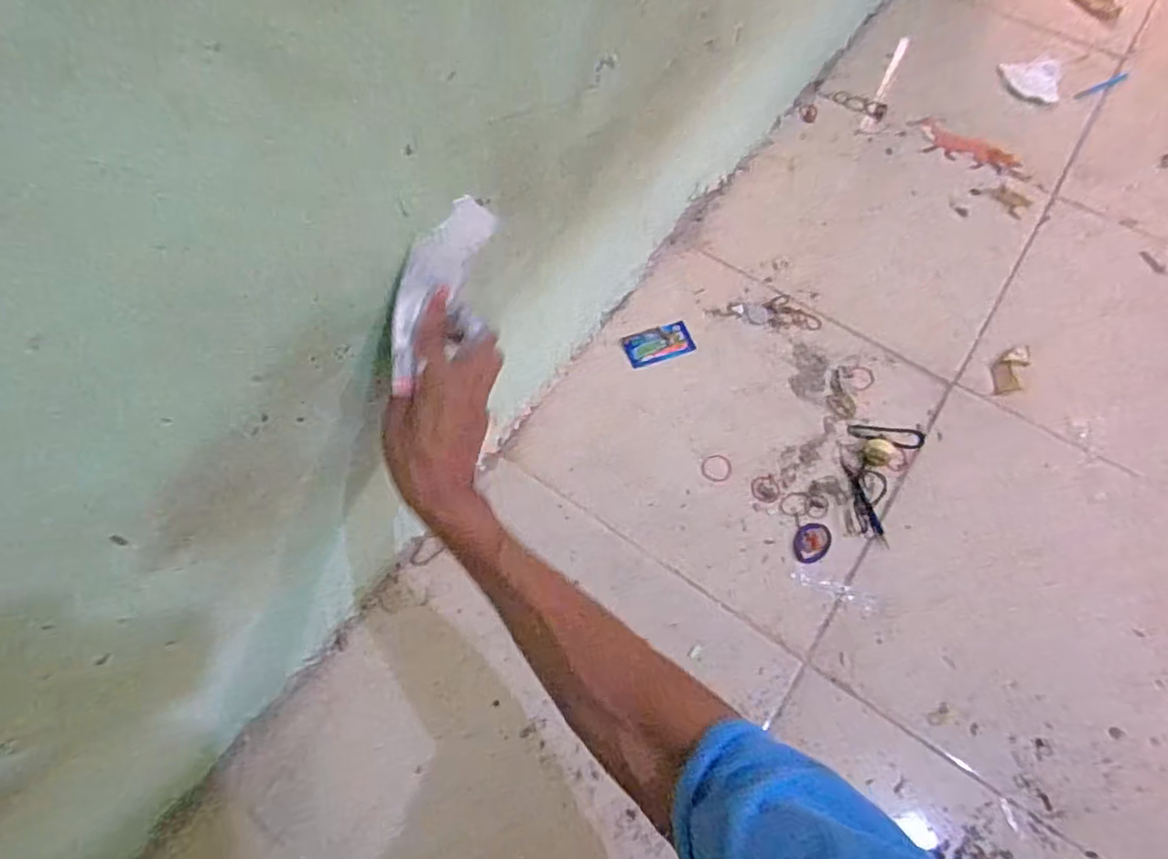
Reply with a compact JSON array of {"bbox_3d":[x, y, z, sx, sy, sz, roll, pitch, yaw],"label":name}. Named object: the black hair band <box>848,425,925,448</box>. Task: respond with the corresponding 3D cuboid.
[{"bbox_3d":[0.350,0.008,0.743,0.088,0.004,0.027,5,62,2],"label":"black hair band"}]

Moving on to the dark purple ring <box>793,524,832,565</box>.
[{"bbox_3d":[0.241,0.120,0.684,0.034,0.004,0.046,31,65,14],"label":"dark purple ring"}]

